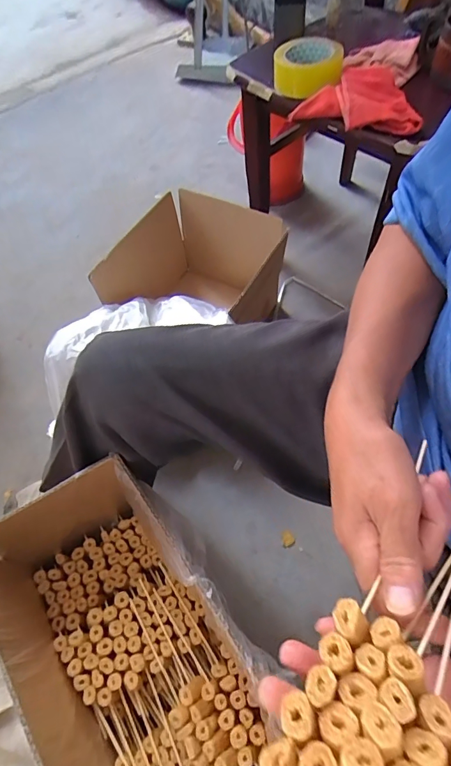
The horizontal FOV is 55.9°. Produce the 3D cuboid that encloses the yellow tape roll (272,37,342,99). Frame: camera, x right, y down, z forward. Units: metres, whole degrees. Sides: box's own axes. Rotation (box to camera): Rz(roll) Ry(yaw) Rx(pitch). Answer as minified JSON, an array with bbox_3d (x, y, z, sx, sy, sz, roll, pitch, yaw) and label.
[{"bbox_3d":[0.154,-0.592,0.797,0.126,0.056,0.125,-2,59,3],"label":"yellow tape roll"}]

